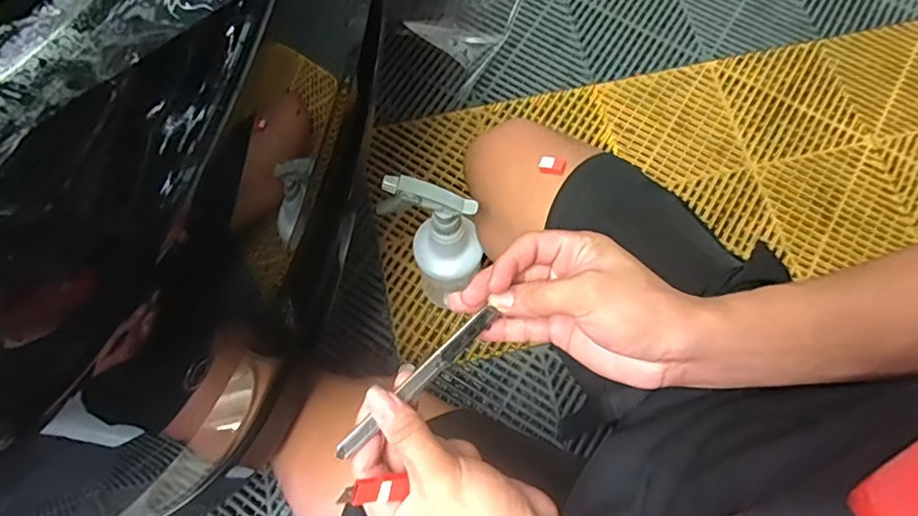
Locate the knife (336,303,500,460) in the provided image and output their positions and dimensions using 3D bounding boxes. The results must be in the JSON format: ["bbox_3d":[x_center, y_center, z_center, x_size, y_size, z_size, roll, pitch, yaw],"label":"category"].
[{"bbox_3d":[-0.024,0.077,0.364,0.128,0.013,0.011,-41,76,-17],"label":"knife"}]

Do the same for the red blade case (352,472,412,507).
[{"bbox_3d":[-0.046,0.132,0.332,0.011,0.033,0.014,-22,66,40],"label":"red blade case"}]

